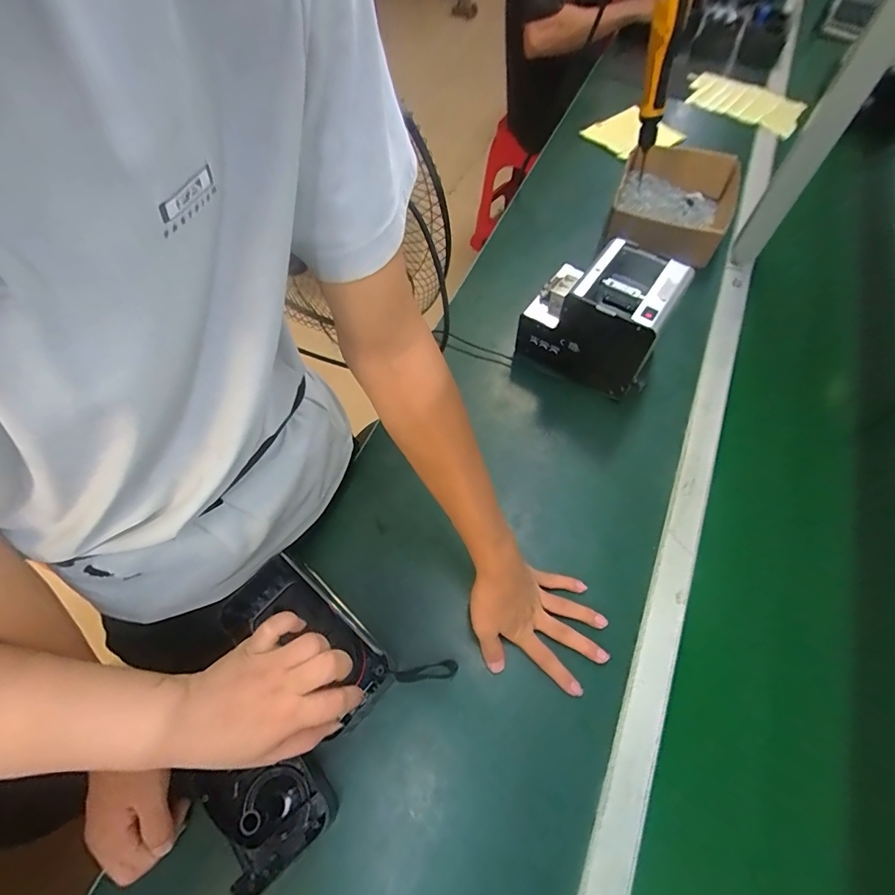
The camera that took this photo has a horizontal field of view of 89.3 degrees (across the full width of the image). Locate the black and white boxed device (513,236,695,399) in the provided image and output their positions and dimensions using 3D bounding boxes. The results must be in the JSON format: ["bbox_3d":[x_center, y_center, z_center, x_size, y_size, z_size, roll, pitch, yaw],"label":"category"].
[{"bbox_3d":[0.203,-0.181,0.633,0.176,0.157,0.153,25,65,13],"label":"black and white boxed device"}]

